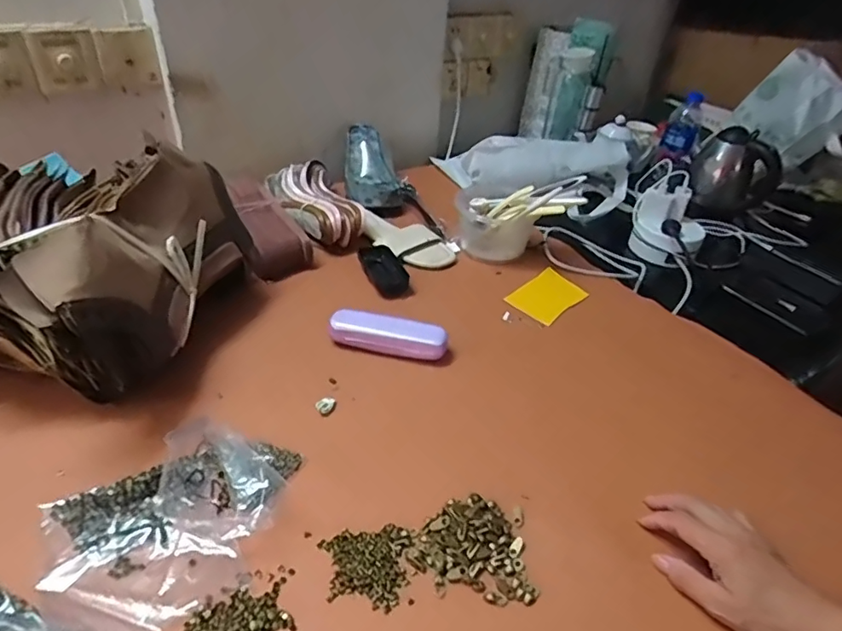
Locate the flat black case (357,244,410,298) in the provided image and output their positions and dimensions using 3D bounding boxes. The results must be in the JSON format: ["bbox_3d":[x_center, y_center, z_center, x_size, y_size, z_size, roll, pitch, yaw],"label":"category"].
[{"bbox_3d":[-0.056,-0.072,0.786,0.053,0.017,0.130,-13,38,-21],"label":"flat black case"}]

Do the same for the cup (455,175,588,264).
[{"bbox_3d":[0.143,-0.144,0.799,0.180,0.131,0.092,21,39,23],"label":"cup"}]

